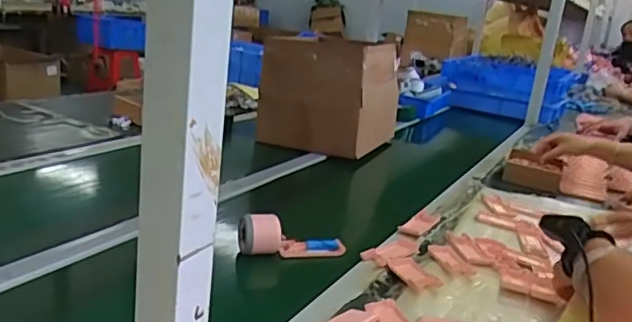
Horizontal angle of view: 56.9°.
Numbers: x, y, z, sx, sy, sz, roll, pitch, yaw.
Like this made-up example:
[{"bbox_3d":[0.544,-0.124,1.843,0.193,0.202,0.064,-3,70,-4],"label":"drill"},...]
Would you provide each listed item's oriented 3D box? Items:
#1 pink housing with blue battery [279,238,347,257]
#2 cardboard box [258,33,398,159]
[{"bbox_3d":[-0.006,0.131,0.876,0.101,0.026,0.024,-1,18,-16],"label":"pink housing with blue battery"},{"bbox_3d":[0.042,-0.176,1.486,0.299,0.246,0.272,13,17,19],"label":"cardboard box"}]

